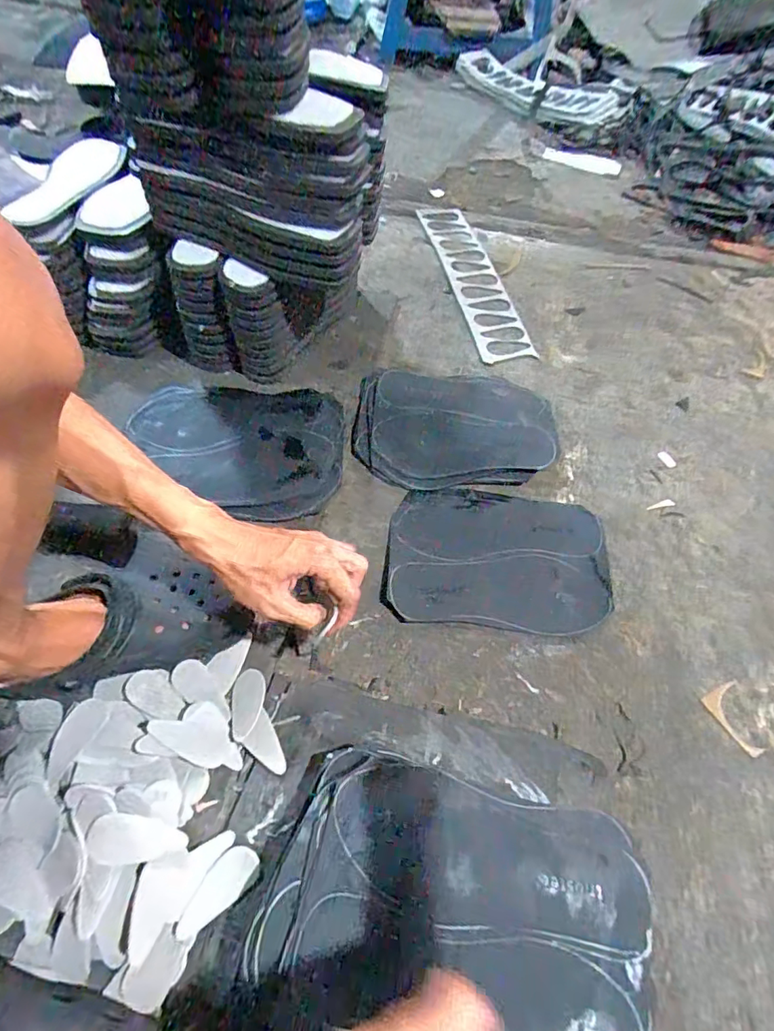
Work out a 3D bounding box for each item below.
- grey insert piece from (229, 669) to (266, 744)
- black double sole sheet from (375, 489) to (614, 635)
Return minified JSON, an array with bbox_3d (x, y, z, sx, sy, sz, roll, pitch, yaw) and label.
[{"bbox_3d":[-0.135,0.181,0.488,0.030,0.005,0.063,3,57,-2],"label":"grey insert piece"},{"bbox_3d":[0.135,0.053,0.621,0.266,0.013,0.175,5,57,-1],"label":"black double sole sheet"}]

